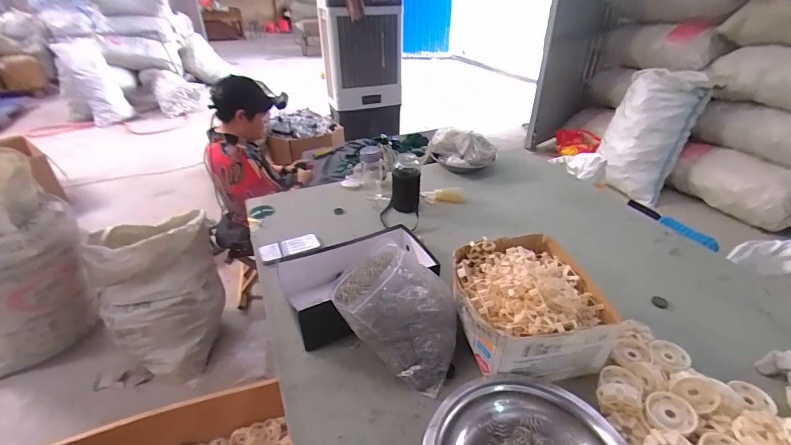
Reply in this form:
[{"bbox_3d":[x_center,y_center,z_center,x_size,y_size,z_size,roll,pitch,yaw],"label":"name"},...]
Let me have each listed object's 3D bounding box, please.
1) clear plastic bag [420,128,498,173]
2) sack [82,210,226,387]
[{"bbox_3d":[0.249,-0.283,1.468,0.298,0.141,0.138,7,34,11],"label":"clear plastic bag"},{"bbox_3d":[-0.933,0.289,1.525,0.449,0.483,0.480,-20,38,-28],"label":"sack"}]

